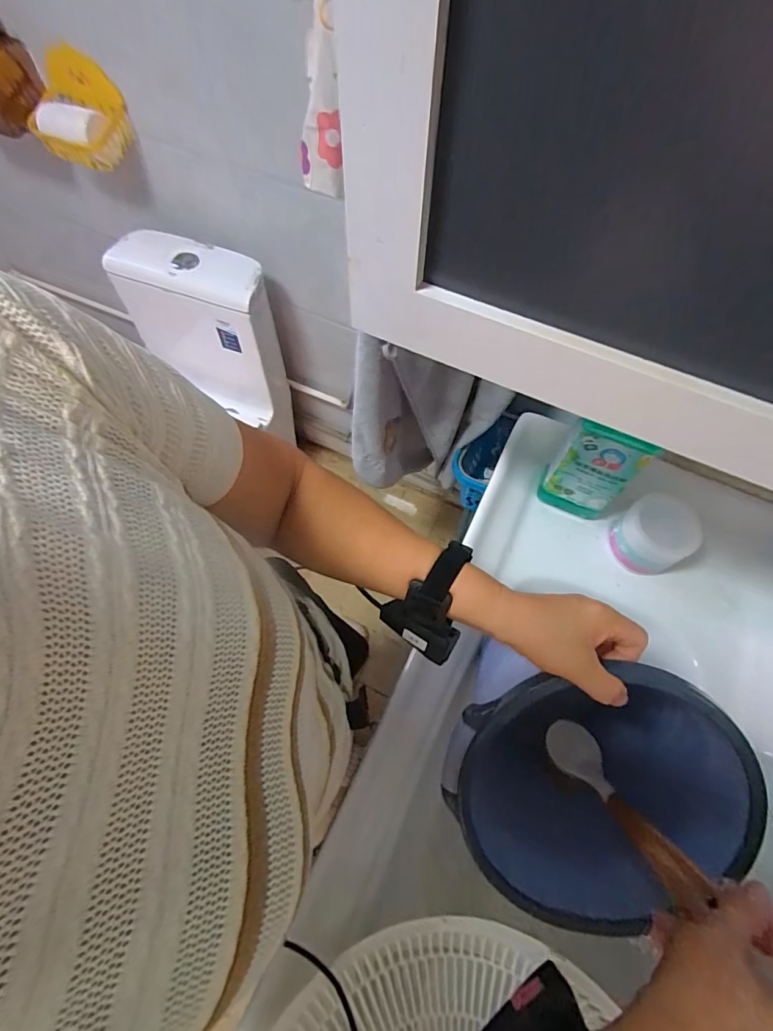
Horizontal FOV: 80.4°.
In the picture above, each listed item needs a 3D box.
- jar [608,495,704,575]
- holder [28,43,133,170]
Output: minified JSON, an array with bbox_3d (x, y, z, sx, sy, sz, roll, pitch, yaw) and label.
[{"bbox_3d":[0.355,0.028,0.615,0.071,0.094,0.091,-27,67,-14],"label":"jar"},{"bbox_3d":[-0.532,-0.683,0.785,0.140,0.131,0.105,13,64,5],"label":"holder"}]

